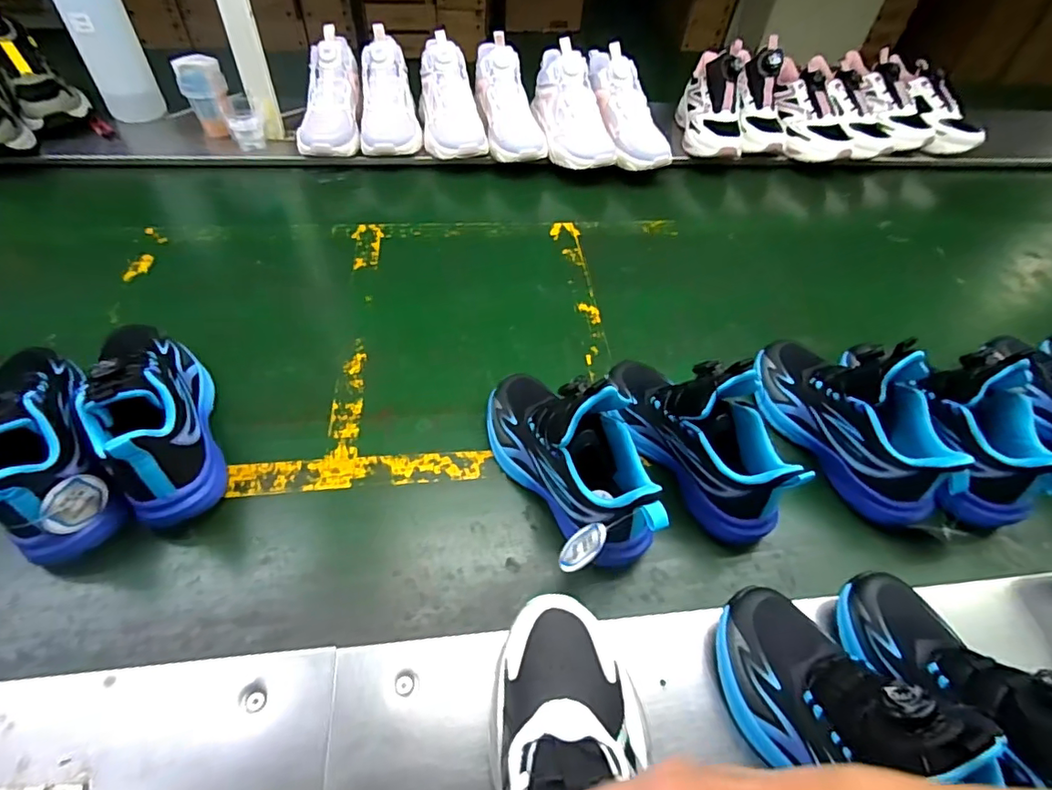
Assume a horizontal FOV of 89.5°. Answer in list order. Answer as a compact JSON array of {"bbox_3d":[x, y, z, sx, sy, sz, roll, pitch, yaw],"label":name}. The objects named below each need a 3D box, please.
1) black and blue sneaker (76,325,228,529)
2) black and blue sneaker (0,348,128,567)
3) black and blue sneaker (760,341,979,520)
[{"bbox_3d":[-0.364,-0.002,0.515,0.081,0.117,0.240,-22,56,-23],"label":"black and blue sneaker"},{"bbox_3d":[-0.459,0.029,0.493,0.075,0.123,0.251,-29,59,-27],"label":"black and blue sneaker"},{"bbox_3d":[0.345,0.013,0.556,0.093,0.145,0.227,-17,54,-18],"label":"black and blue sneaker"}]

